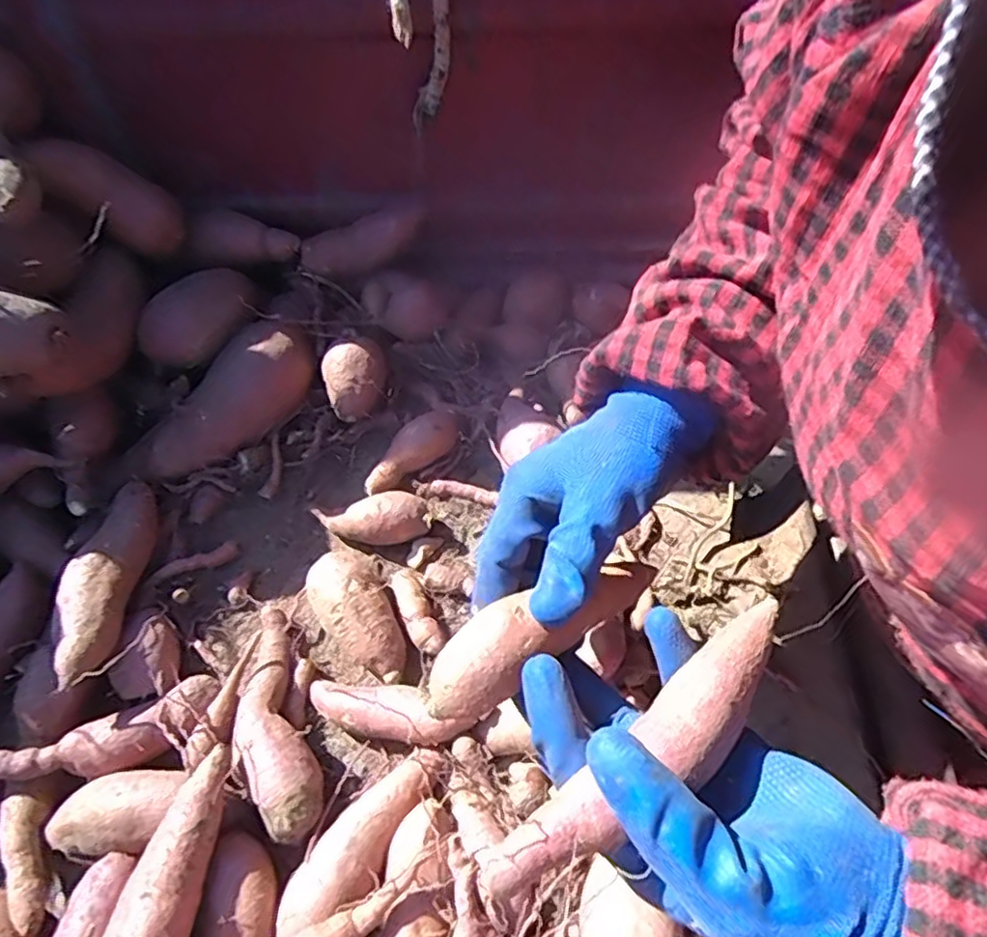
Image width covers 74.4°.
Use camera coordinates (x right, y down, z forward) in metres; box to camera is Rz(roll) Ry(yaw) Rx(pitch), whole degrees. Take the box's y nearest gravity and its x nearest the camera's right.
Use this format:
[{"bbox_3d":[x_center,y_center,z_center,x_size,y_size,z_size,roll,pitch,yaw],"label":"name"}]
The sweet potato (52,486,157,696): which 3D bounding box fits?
[{"bbox_3d":[-0.259,0.076,0.437,0.039,0.047,0.147,-6,55,-3],"label":"sweet potato"}]

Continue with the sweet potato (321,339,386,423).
[{"bbox_3d":[-0.114,-0.077,0.537,0.050,0.039,0.055,-1,55,1],"label":"sweet potato"}]

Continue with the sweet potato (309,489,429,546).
[{"bbox_3d":[-0.091,0.039,0.482,0.085,0.032,0.032,-1,55,1],"label":"sweet potato"}]

